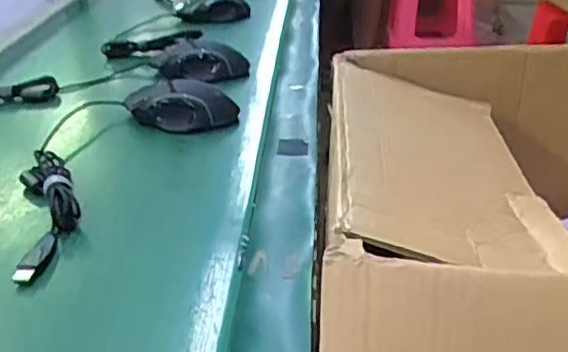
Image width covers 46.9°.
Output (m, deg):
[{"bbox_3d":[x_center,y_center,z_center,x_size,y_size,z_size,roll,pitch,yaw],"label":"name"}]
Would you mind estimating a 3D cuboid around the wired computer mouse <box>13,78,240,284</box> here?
[{"bbox_3d":[-0.178,-0.022,0.592,0.157,0.053,0.307,12,31,25],"label":"wired computer mouse"}]

